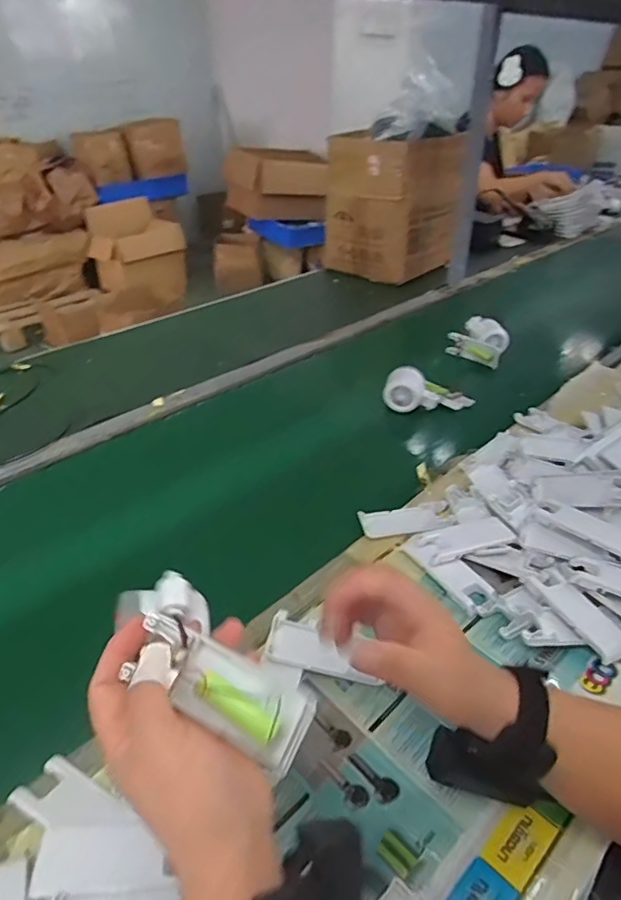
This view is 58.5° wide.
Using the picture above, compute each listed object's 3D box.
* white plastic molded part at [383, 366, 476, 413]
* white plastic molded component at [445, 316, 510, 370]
[{"bbox_3d":[0.184,-0.087,0.869,0.134,0.064,0.036,10,34,-10],"label":"white plastic molded part"},{"bbox_3d":[0.301,-0.200,1.005,0.104,0.066,0.051,19,39,24],"label":"white plastic molded component"}]

